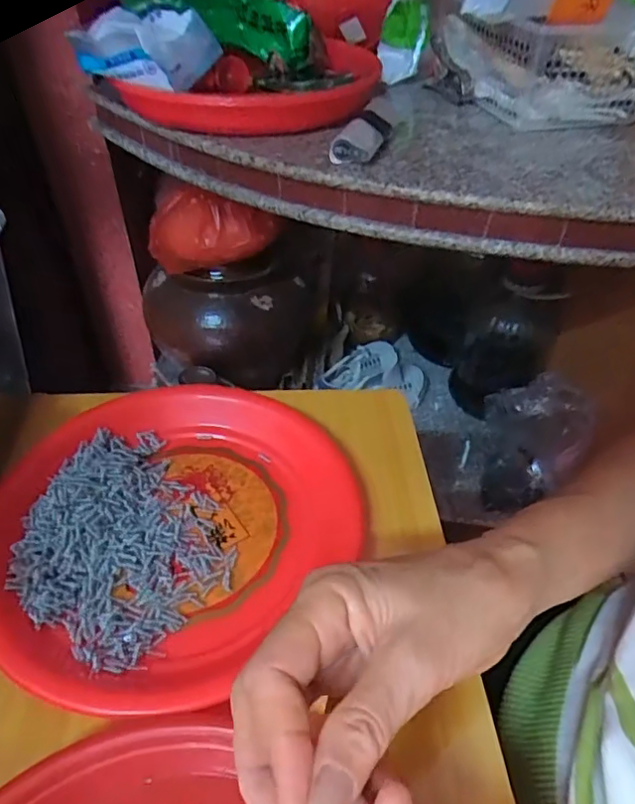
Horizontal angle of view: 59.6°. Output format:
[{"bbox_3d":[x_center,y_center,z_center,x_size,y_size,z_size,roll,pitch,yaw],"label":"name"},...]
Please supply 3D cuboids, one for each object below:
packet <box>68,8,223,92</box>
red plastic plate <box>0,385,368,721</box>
[{"bbox_3d":[-0.186,-0.390,0.609,0.147,0.071,0.088,28,49,25],"label":"packet"},{"bbox_3d":[-0.093,0.071,0.365,0.206,0.028,0.237,31,50,27],"label":"red plastic plate"}]

